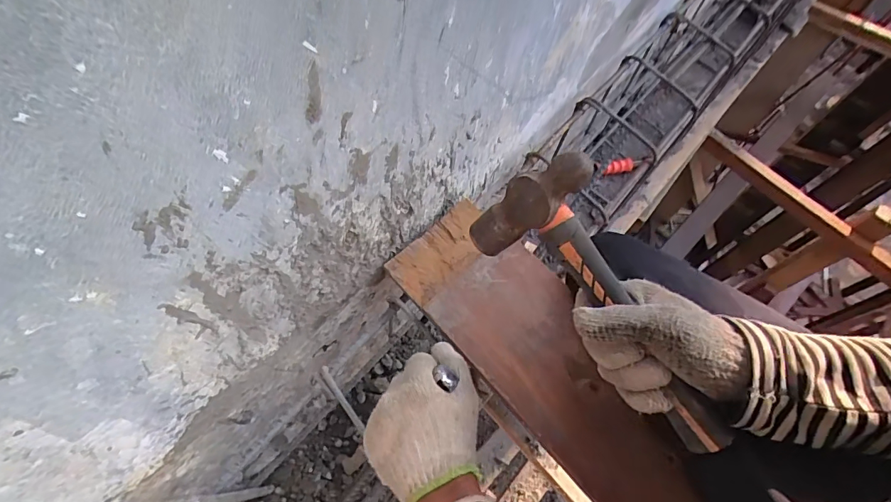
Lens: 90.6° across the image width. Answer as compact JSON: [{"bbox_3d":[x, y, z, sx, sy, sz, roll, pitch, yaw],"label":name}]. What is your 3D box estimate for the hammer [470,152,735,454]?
[{"bbox_3d":[0.136,0.041,0.360,0.250,0.111,0.043,52,33,7],"label":"hammer"}]

